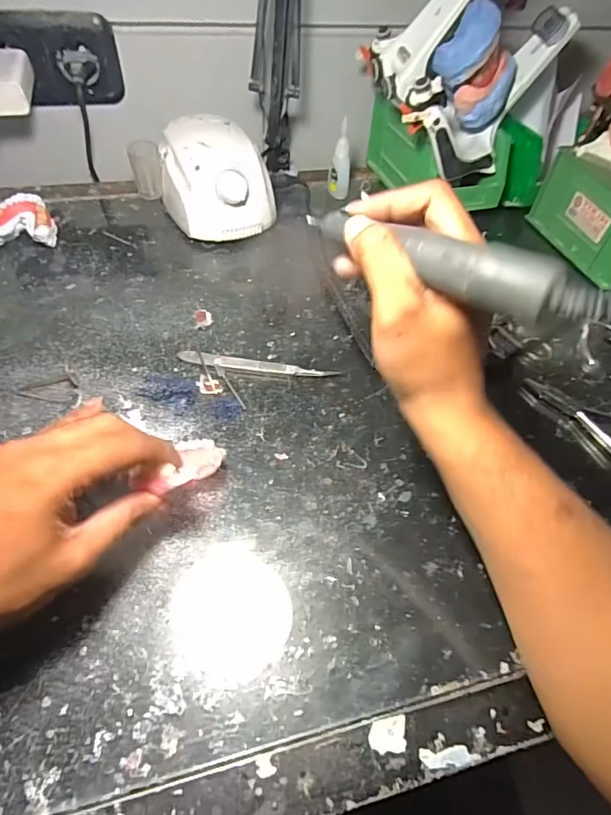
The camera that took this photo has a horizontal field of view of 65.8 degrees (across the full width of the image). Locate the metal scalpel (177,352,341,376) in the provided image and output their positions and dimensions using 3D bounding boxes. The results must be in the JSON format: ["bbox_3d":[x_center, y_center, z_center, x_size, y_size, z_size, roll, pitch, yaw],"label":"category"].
[{"bbox_3d":[-0.041,-0.035,0.403,0.134,0.004,0.014,7,53,1],"label":"metal scalpel"}]

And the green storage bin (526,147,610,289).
[{"bbox_3d":[0.347,-0.204,0.513,0.099,0.077,0.169,-12,55,-14],"label":"green storage bin"}]

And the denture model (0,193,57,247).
[{"bbox_3d":[-0.289,-0.186,0.481,0.063,0.034,0.052,-2,53,-6],"label":"denture model"}]

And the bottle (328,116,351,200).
[{"bbox_3d":[0.043,-0.291,0.560,0.025,0.079,0.021,7,53,0],"label":"bottle"}]

